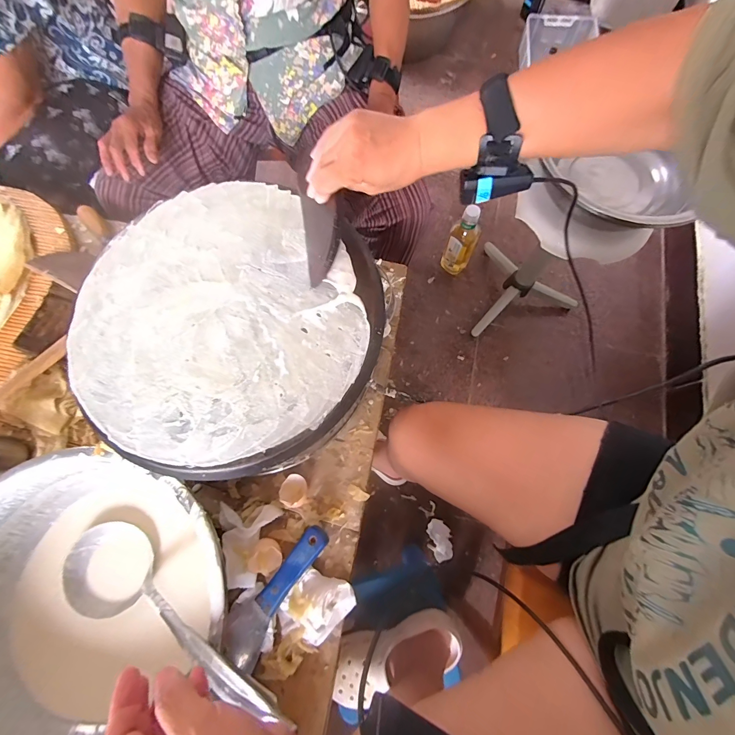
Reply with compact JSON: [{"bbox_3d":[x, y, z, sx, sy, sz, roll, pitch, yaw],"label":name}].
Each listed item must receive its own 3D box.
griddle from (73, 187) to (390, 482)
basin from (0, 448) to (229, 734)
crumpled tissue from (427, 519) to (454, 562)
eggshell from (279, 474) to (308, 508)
[{"bbox_3d":[-0.172,-0.059,0.414,0.359,0.026,0.352,-1,73,2],"label":"griddle"},{"bbox_3d":[-0.341,0.282,0.410,0.321,0.113,0.336,-1,73,2],"label":"basin"},{"bbox_3d":[0.191,0.456,0.909,0.061,0.026,0.098,-2,73,1],"label":"crumpled tissue"},{"bbox_3d":[-0.103,0.174,0.489,0.035,0.022,0.043,15,74,6],"label":"eggshell"}]

